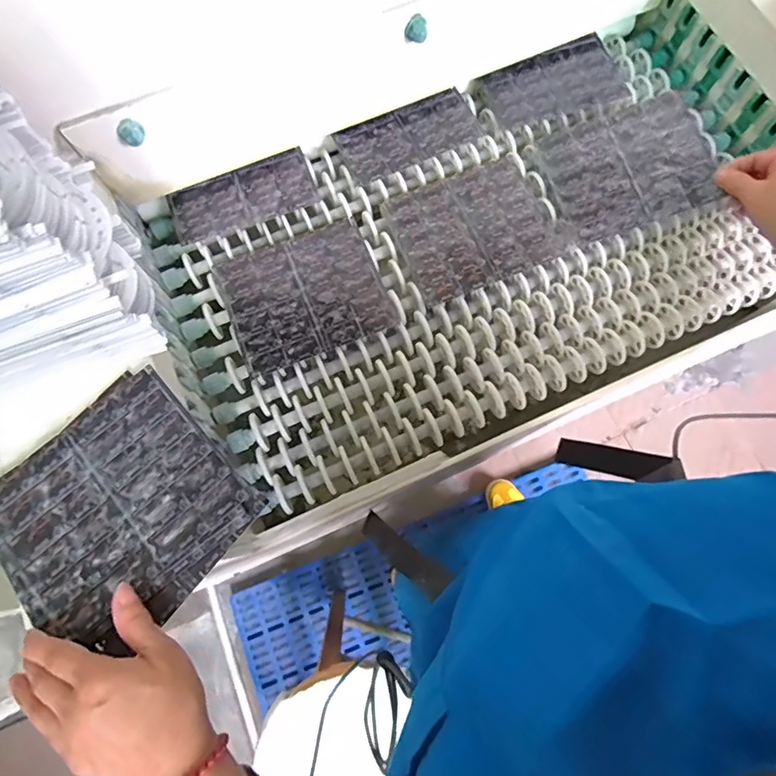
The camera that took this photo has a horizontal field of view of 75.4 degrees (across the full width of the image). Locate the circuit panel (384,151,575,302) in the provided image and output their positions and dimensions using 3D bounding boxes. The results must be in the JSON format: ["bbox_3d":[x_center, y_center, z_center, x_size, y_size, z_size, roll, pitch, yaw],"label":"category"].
[{"bbox_3d":[0.101,-0.196,0.591,0.185,0.009,0.157,-24,75,-5],"label":"circuit panel"}]

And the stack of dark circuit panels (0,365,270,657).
[{"bbox_3d":[-0.212,0.096,0.397,0.167,0.014,0.176,42,80,12],"label":"stack of dark circuit panels"}]

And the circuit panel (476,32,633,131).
[{"bbox_3d":[0.218,-0.396,0.655,0.183,0.011,0.108,-24,75,-4],"label":"circuit panel"}]

